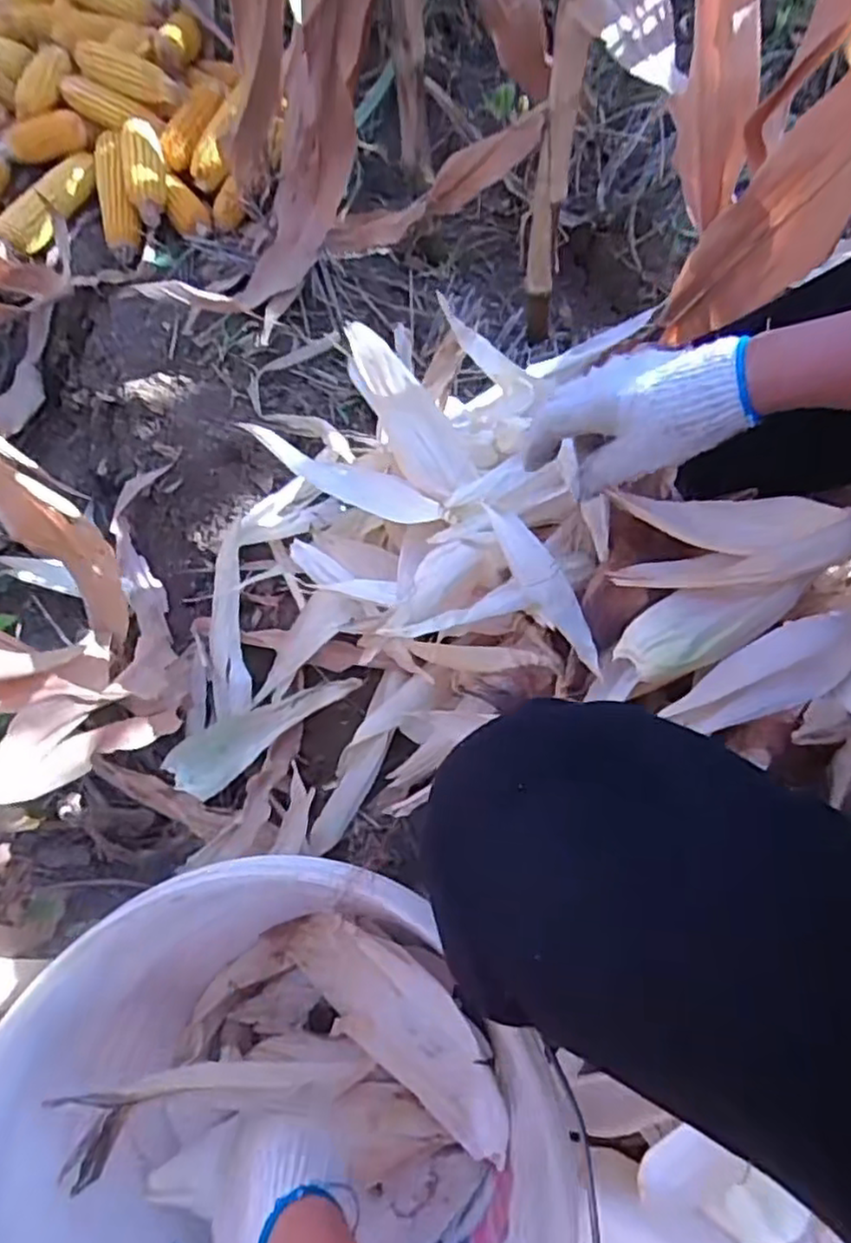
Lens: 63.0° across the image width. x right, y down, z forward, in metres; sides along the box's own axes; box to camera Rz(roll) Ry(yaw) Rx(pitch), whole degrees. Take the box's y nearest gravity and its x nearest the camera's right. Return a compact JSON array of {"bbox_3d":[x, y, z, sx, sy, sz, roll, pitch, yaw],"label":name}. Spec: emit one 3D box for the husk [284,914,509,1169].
[{"bbox_3d":[-0.022,0.308,0.548,0.230,0.040,0.075,27,70,34],"label":"husk"}]

